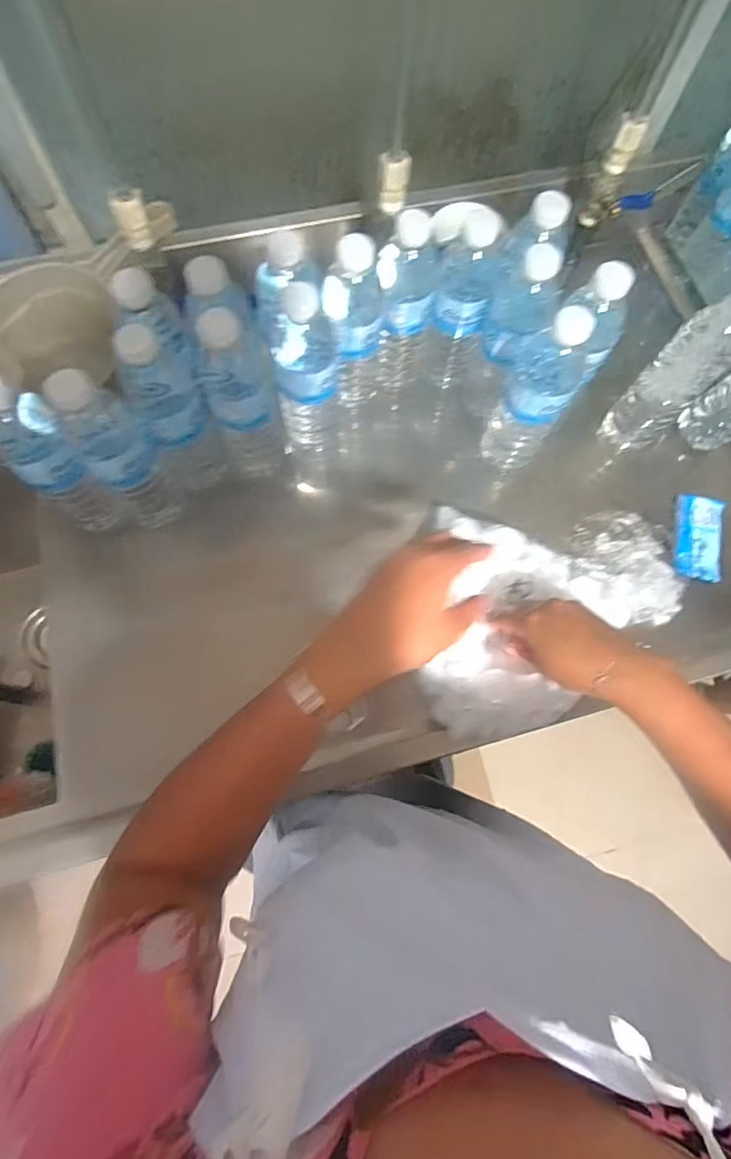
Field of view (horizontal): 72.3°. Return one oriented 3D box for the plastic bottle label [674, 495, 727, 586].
[{"bbox_3d":[0.383,-0.047,0.572,0.049,0.014,0.100,14,72,3],"label":"plastic bottle label"}]

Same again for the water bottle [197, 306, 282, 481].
[{"bbox_3d":[-0.123,-0.171,0.503,0.069,0.206,0.057,-12,73,-6],"label":"water bottle"}]

